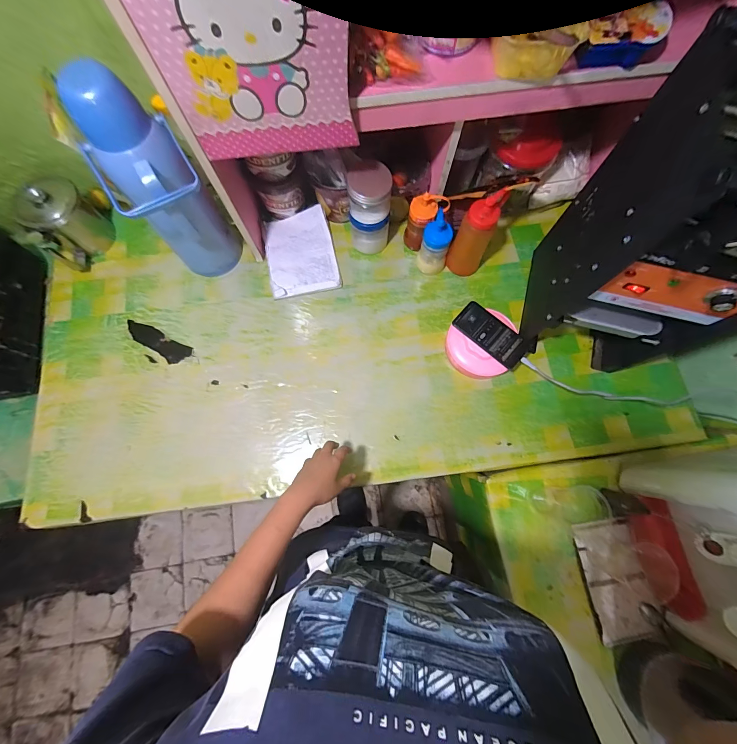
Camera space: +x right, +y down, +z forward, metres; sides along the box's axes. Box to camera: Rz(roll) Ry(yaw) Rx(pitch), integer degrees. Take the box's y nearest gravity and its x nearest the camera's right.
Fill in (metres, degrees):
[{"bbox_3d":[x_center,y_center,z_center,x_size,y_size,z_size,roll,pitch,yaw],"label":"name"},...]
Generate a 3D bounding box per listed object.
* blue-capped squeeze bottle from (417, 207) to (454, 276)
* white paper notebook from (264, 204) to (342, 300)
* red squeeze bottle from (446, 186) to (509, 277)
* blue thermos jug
[{"bbox_3d":[0.150,-0.284,0.730,0.066,0.122,0.078,17,76,5],"label":"blue-capped squeeze bottle"},{"bbox_3d":[-0.162,-0.284,0.780,0.157,0.017,0.209,-13,76,-3],"label":"white paper notebook"},{"bbox_3d":[0.224,-0.287,0.698,0.074,0.195,0.078,0,75,0],"label":"red squeeze bottle"},{"bbox_3d":[-0.347,-0.299,0.597,0.127,0.385,0.117,-35,78,-8],"label":"blue thermos jug"}]

